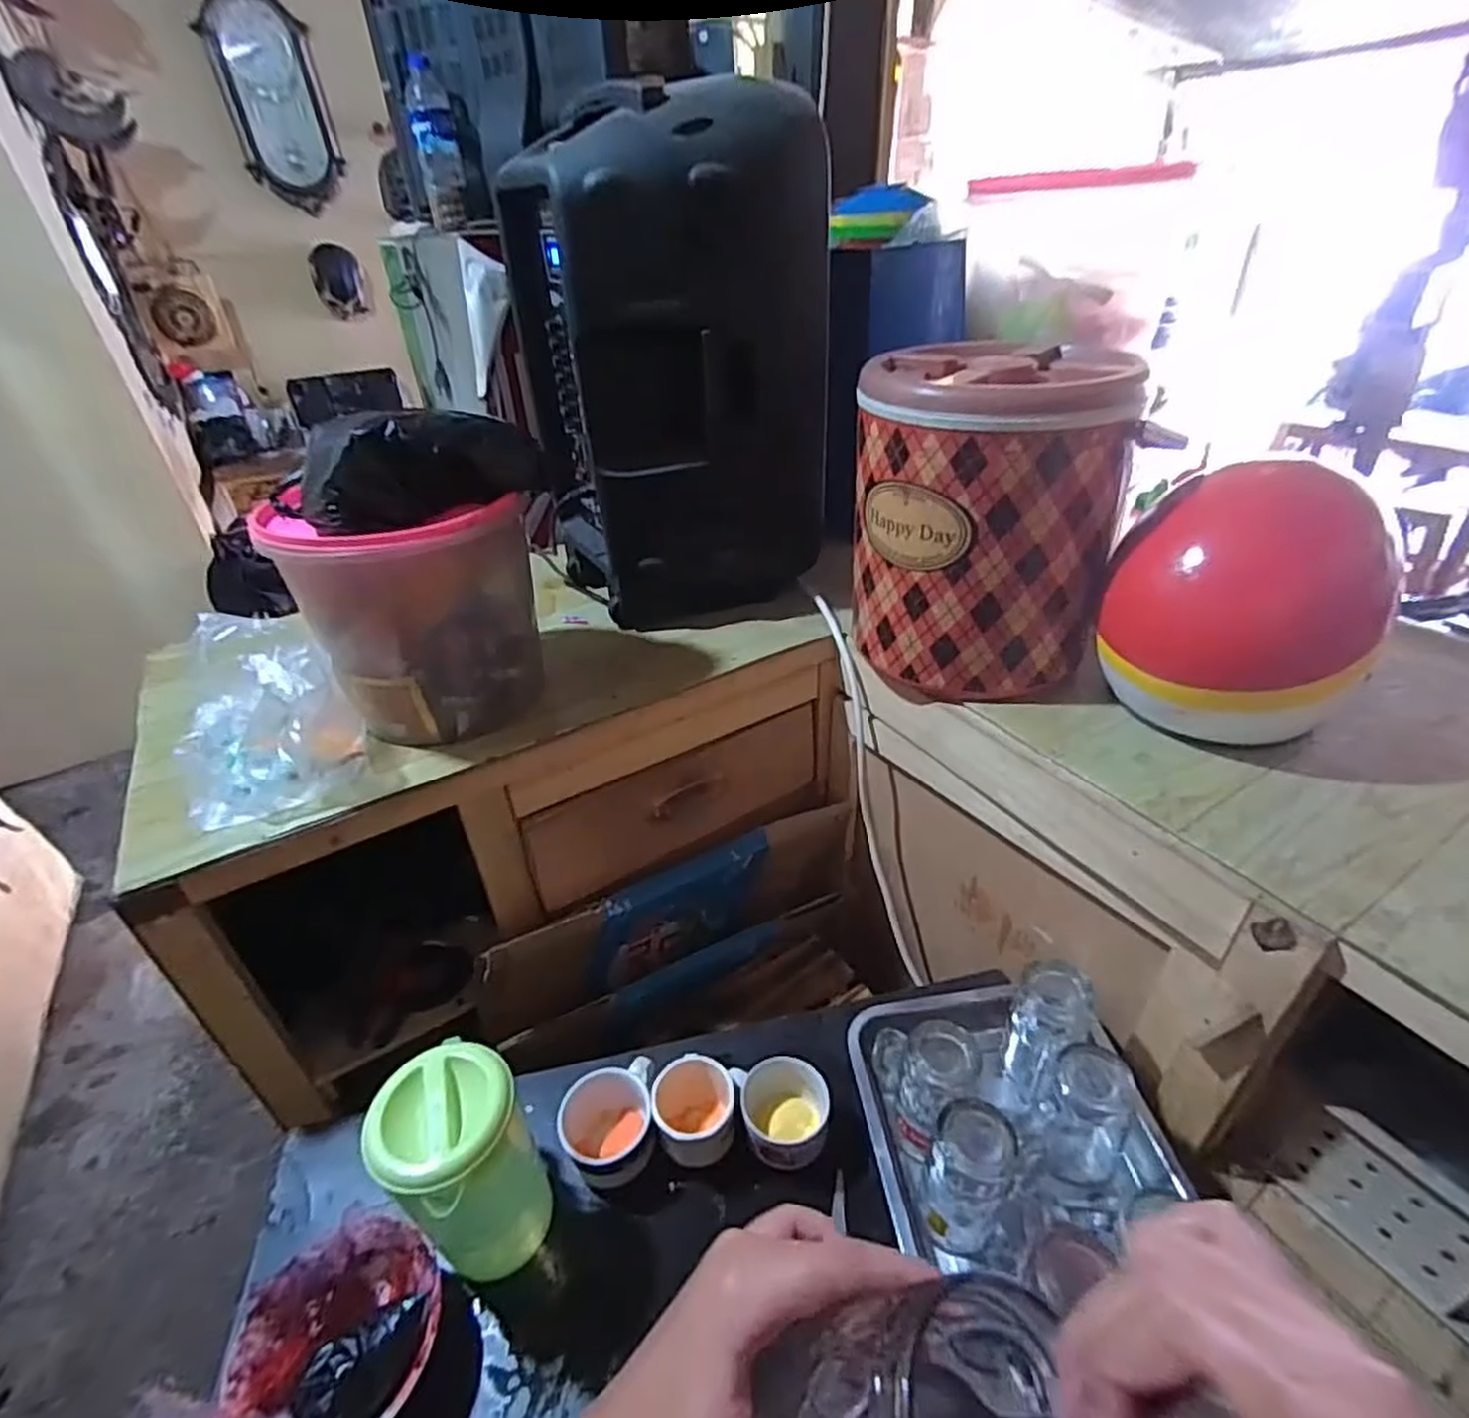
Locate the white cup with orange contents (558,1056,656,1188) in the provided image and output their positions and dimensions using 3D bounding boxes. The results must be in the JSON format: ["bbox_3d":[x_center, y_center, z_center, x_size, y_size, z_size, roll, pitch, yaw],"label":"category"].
[{"bbox_3d":[-0.122,0.404,0.714,0.090,0.091,0.110,-8,36,-4],"label":"white cup with orange contents"}]

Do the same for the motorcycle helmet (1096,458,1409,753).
[{"bbox_3d":[0.483,-0.089,0.700,0.215,0.253,0.196,28,47,36],"label":"motorcycle helmet"}]

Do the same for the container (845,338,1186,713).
[{"bbox_3d":[0.258,-0.200,0.785,0.243,0.305,0.213,-2,36,5],"label":"container"}]

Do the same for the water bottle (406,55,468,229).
[{"bbox_3d":[-0.508,-0.960,1.243,0.070,0.226,0.059,-15,37,-13],"label":"water bottle"}]

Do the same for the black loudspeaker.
[{"bbox_3d":[-0.083,-0.429,0.949,0.327,0.565,0.264,-17,38,-15],"label":"black loudspeaker"}]

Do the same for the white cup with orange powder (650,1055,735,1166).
[{"bbox_3d":[-0.037,0.398,0.713,0.075,0.083,0.086,-15,37,-14],"label":"white cup with orange powder"}]

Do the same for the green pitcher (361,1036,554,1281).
[{"bbox_3d":[-0.222,0.384,0.613,0.096,0.193,0.102,-3,36,2],"label":"green pitcher"}]

